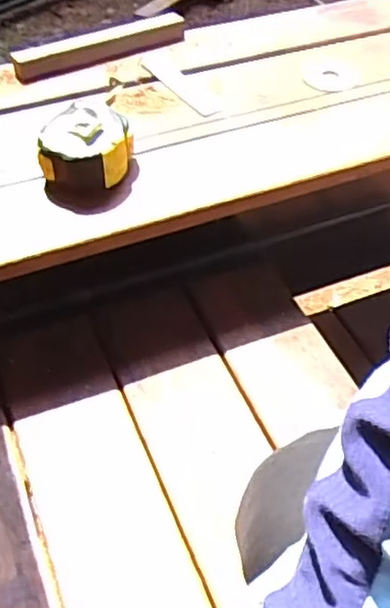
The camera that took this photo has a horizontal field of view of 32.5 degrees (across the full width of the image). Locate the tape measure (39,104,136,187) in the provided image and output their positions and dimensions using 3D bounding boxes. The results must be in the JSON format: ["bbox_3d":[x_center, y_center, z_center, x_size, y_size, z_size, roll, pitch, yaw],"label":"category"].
[{"bbox_3d":[-0.088,-0.129,0.552,0.070,0.048,0.067,1,48,0],"label":"tape measure"}]

